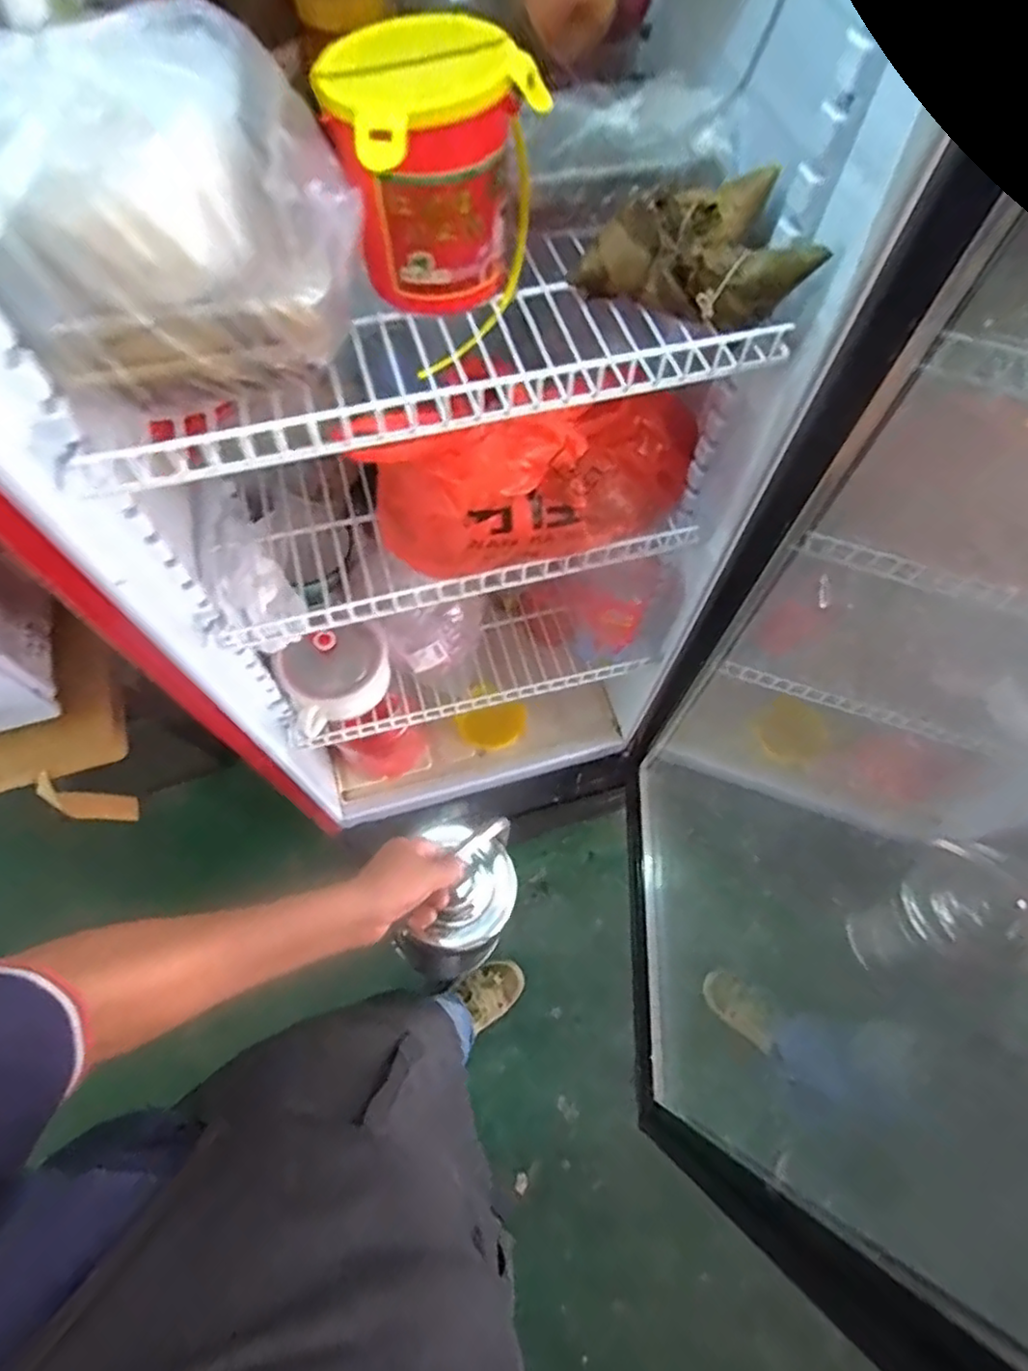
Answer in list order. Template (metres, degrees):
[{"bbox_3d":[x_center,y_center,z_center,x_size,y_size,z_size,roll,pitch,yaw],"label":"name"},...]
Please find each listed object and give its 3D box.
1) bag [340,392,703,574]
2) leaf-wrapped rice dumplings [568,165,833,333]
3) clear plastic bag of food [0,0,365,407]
[{"bbox_3d":[0.031,-0.184,0.572,0.312,0.152,0.127,-13,67,-6],"label":"bag"},{"bbox_3d":[0.136,-0.320,0.459,0.160,0.060,0.108,20,68,8],"label":"leaf-wrapped rice dumplings"},{"bbox_3d":[-0.177,-0.243,0.351,0.104,0.157,0.211,41,72,16],"label":"clear plastic bag of food"}]

